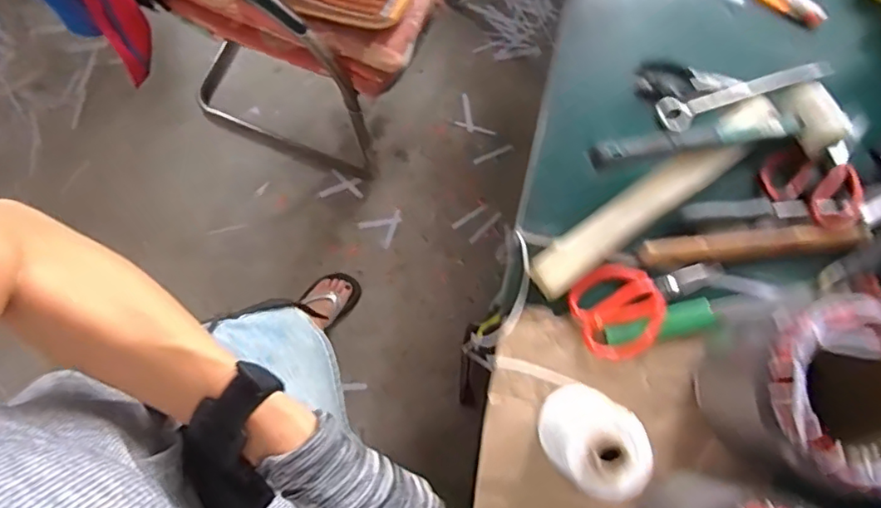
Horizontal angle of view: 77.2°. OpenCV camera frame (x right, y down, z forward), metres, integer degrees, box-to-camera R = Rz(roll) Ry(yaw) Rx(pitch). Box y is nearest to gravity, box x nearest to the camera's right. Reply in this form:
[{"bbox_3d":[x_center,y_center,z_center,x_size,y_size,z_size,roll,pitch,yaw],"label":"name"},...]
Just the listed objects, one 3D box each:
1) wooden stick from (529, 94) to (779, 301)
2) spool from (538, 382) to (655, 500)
[{"bbox_3d":[0.240,-0.066,0.612,0.336,0.026,0.047,-36,81,-7],"label":"wooden stick"},{"bbox_3d":[0.131,0.163,0.494,0.068,0.161,0.067,-14,79,-3],"label":"spool"}]

